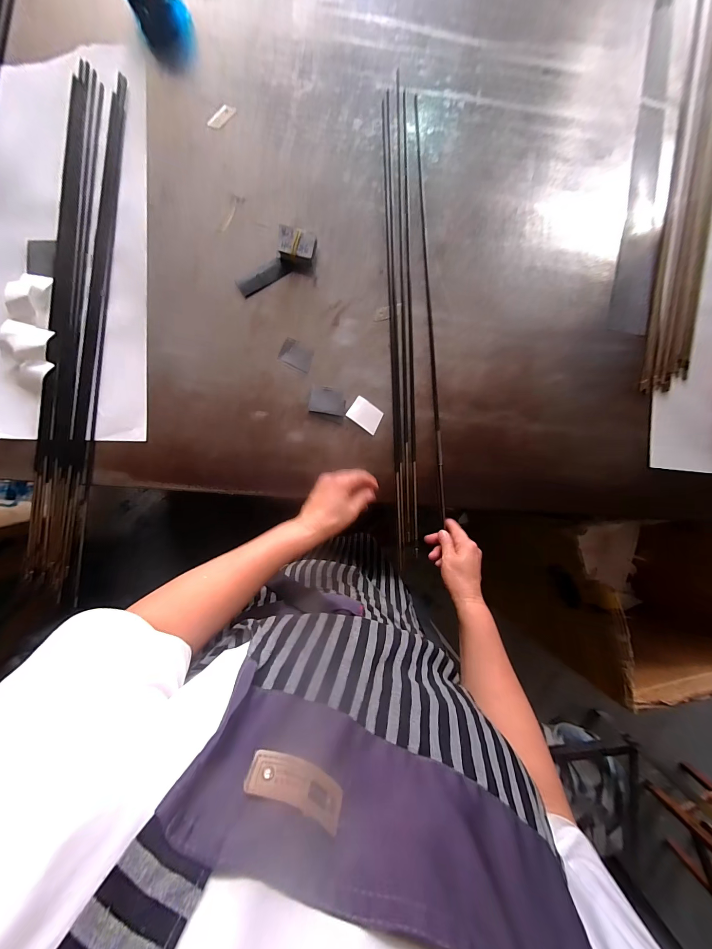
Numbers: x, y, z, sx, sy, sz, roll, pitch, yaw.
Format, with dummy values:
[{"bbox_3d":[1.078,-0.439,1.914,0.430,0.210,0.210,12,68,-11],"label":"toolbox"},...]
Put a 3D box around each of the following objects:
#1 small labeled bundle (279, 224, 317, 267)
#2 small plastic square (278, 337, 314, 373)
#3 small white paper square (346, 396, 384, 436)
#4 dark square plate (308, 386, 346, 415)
[{"bbox_3d":[-0.090,-0.348,0.502,0.055,0.028,0.046,7,91,-6],"label":"small labeled bundle"},{"bbox_3d":[-0.093,-0.190,0.516,0.051,0.004,0.040,23,89,-6],"label":"small plastic square"},{"bbox_3d":[0.016,-0.096,0.527,0.055,0.005,0.040,36,88,-5],"label":"small white paper square"},{"bbox_3d":[-0.044,-0.117,0.517,0.055,0.012,0.041,8,91,-6],"label":"dark square plate"}]

